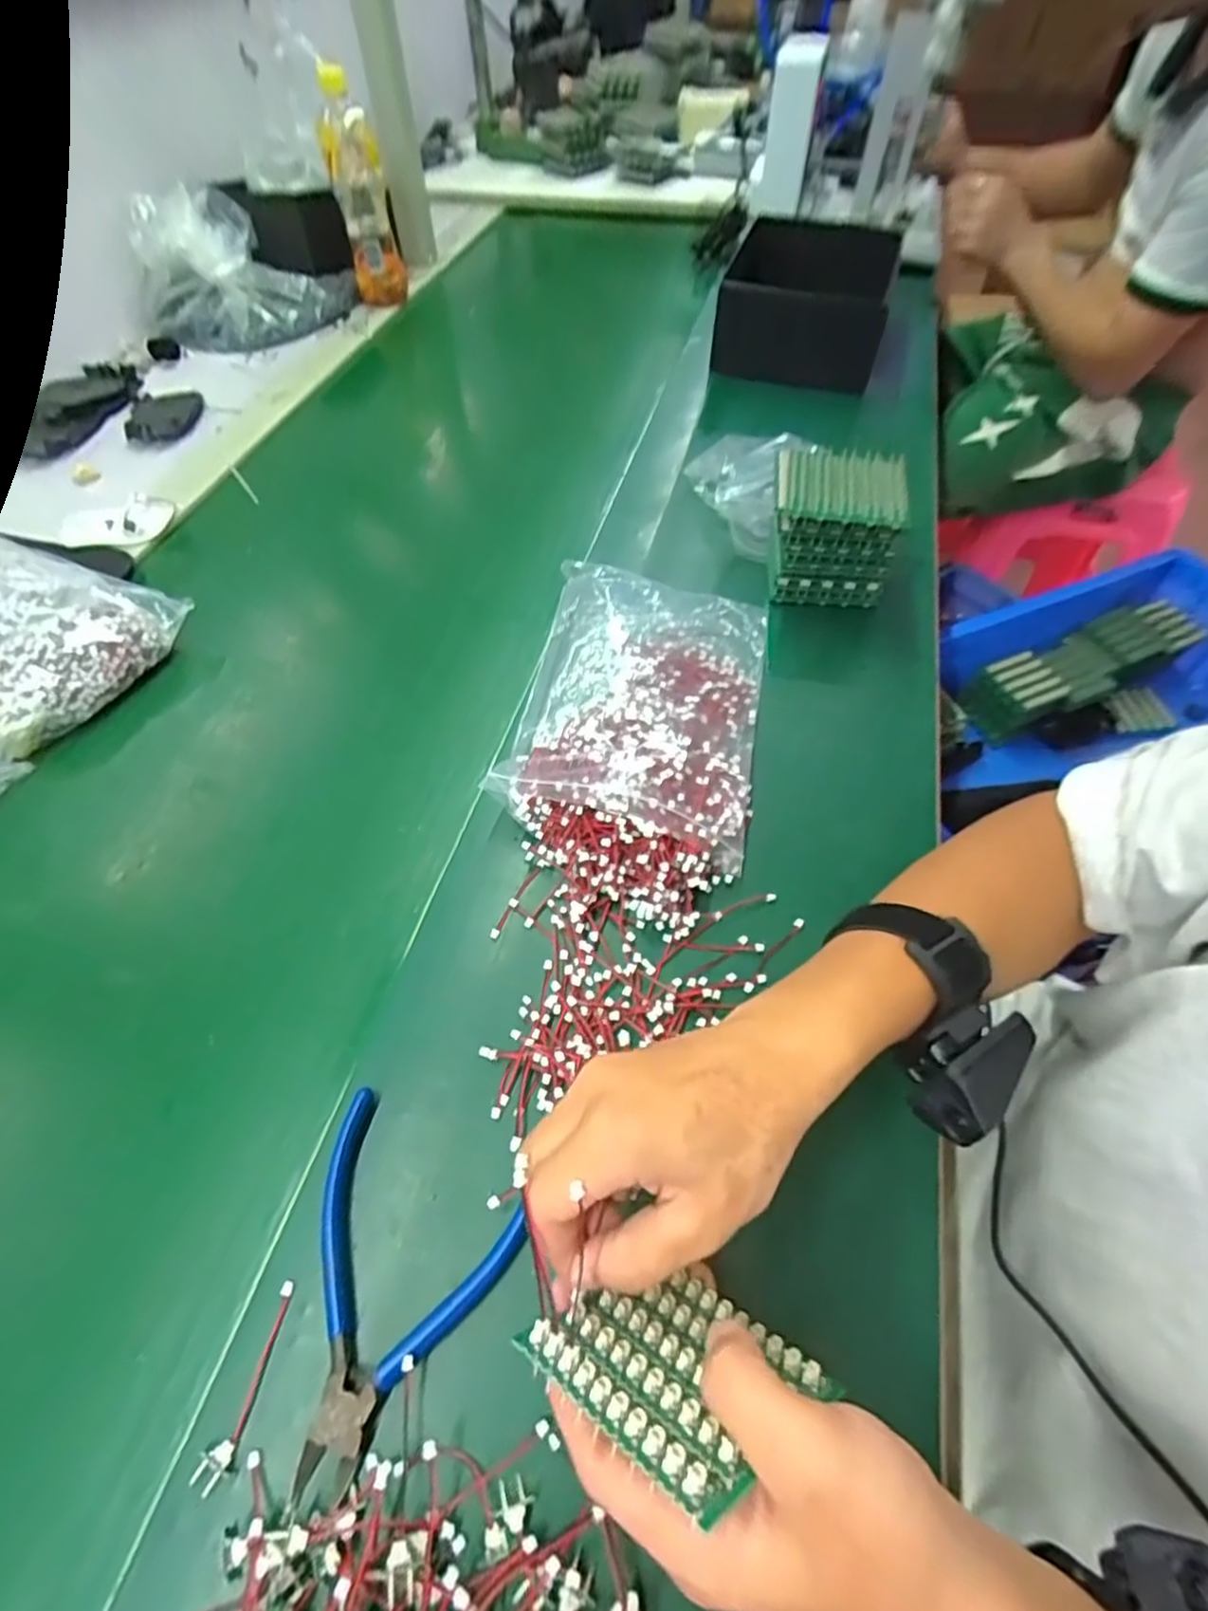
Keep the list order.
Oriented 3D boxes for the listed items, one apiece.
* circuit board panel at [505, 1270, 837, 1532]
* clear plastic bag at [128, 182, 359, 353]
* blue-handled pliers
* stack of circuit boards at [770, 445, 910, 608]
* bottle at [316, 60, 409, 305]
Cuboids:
[{"bbox_3d":[0.026,0.194,0.240,0.078,0.082,0.006,8,87,43],"label":"circuit board panel"},{"bbox_3d":[-0.452,-0.670,0.854,0.251,0.122,0.149,-23,58,-14],"label":"clear plastic bag"},{"bbox_3d":[-0.107,0.211,0.303,0.101,0.015,0.122,25,60,18],"label":"blue-handled pliers"},{"bbox_3d":[0.181,-0.221,0.538,0.097,0.092,0.078,12,57,9],"label":"stack of circuit boards"},{"bbox_3d":[-0.302,-0.756,0.852,0.066,0.206,0.071,-13,56,-8],"label":"bottle"}]

